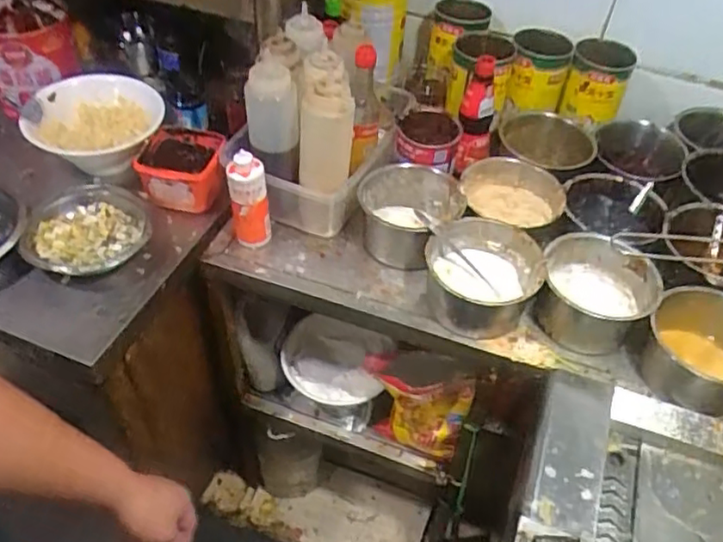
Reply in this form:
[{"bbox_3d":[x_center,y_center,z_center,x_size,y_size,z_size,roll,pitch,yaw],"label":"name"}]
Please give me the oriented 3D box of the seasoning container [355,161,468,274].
[{"bbox_3d":[0.071,-0.081,0.974,0.153,0.088,0.153,14,49,9],"label":"seasoning container"}]

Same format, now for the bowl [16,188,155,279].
[{"bbox_3d":[-0.395,-0.055,0.934,0.166,0.044,0.166,2,48,-2],"label":"bowl"}]

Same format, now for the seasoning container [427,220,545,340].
[{"bbox_3d":[0.161,0.006,0.880,0.148,0.079,0.139,2,48,-2],"label":"seasoning container"}]

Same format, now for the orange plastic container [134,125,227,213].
[{"bbox_3d":[-0.271,-0.158,0.990,0.120,0.072,0.112,11,48,6],"label":"orange plastic container"}]

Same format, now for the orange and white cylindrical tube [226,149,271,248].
[{"bbox_3d":[-0.159,-0.096,0.917,0.052,0.144,0.050,2,48,-2],"label":"orange and white cylindrical tube"}]

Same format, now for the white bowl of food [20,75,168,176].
[{"bbox_3d":[-0.420,-0.222,1.029,0.200,0.096,0.182,2,48,-2],"label":"white bowl of food"}]

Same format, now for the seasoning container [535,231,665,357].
[{"bbox_3d":[0.314,0.031,0.874,0.143,0.086,0.138,22,50,15],"label":"seasoning container"}]

